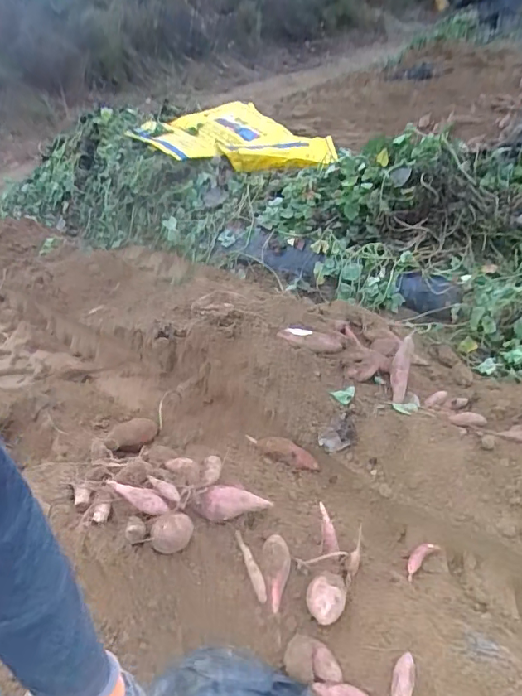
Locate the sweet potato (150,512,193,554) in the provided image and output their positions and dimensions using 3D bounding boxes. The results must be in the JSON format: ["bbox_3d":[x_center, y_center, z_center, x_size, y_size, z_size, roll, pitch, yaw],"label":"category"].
[{"bbox_3d":[-0.194,0.404,1.097,0.079,0.097,0.088,3,37,13],"label":"sweet potato"}]

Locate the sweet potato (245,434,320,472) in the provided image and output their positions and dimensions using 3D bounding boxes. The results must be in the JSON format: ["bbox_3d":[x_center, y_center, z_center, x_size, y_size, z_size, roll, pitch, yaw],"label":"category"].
[{"bbox_3d":[0.065,0.329,1.565,0.253,0.054,0.073,18,42,27],"label":"sweet potato"}]

